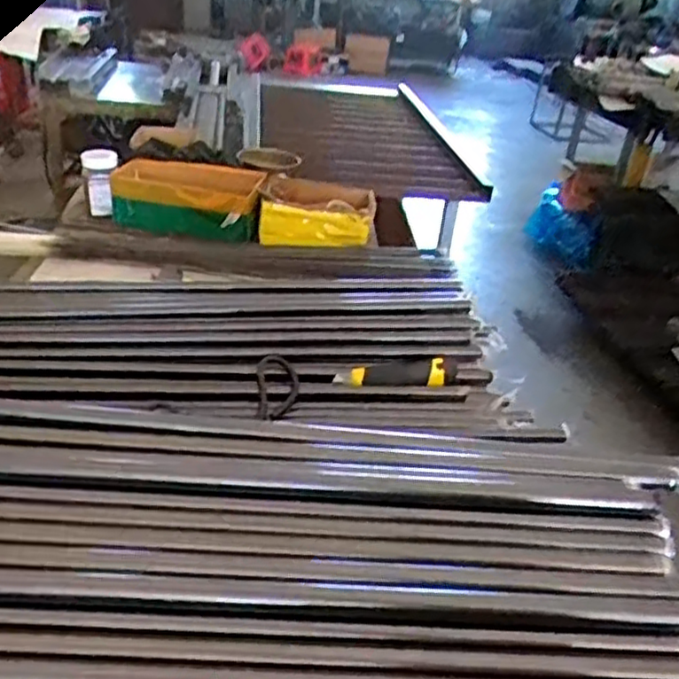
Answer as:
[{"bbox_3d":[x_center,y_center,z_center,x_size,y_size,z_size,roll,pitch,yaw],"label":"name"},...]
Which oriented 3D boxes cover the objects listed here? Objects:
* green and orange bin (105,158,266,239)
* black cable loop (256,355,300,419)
[{"bbox_3d":[-0.285,-0.260,1.294,0.276,0.104,0.094,6,30,-1],"label":"green and orange bin"},{"bbox_3d":[-0.075,0.058,0.852,0.051,0.012,0.108,3,42,-6],"label":"black cable loop"}]

